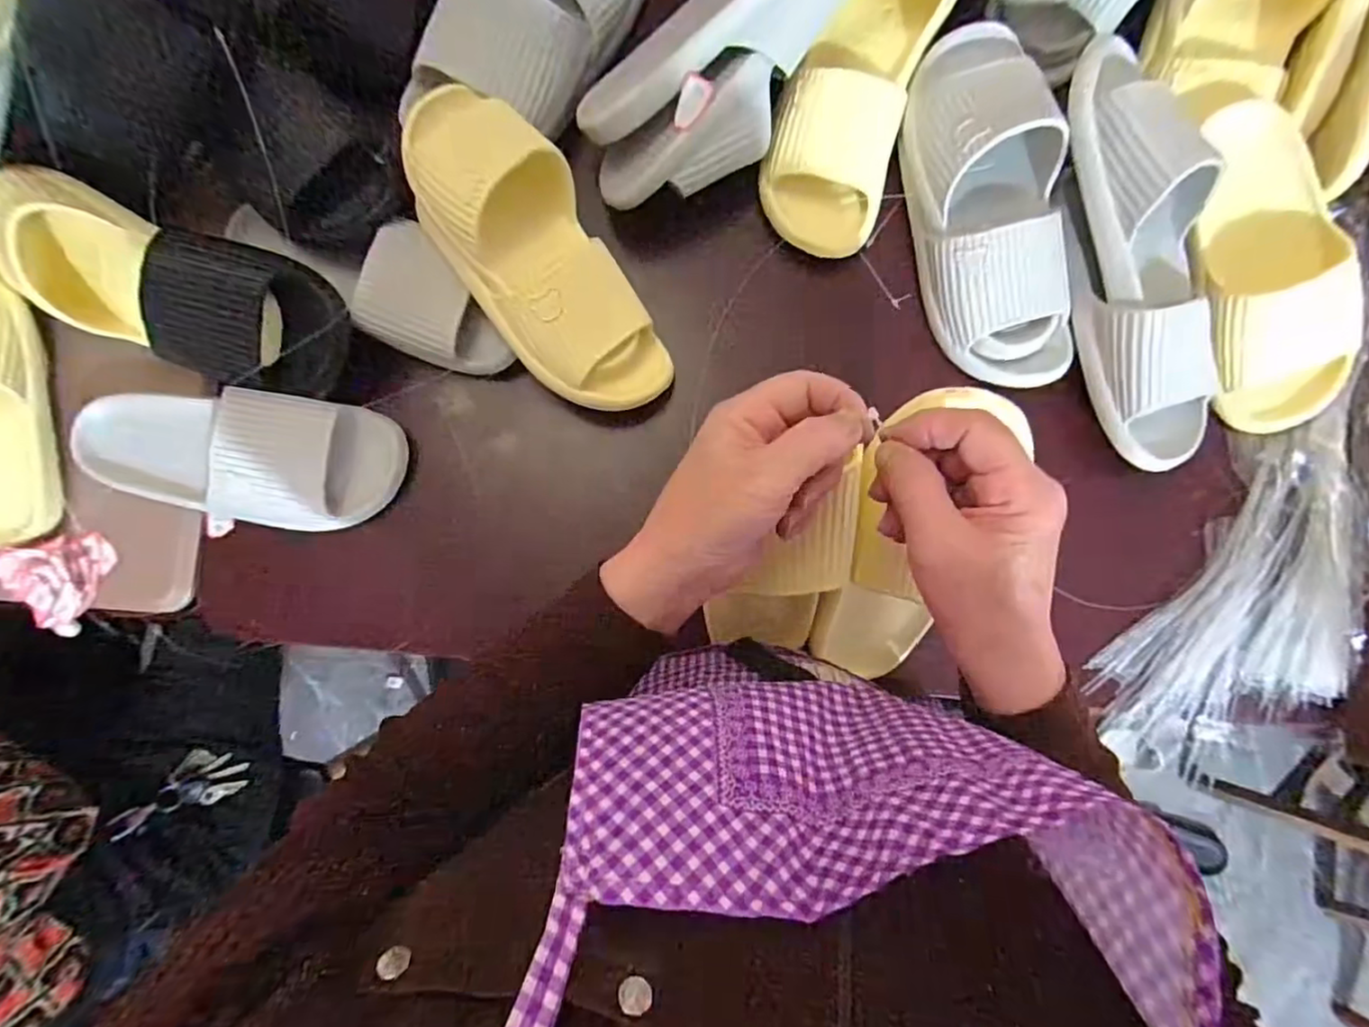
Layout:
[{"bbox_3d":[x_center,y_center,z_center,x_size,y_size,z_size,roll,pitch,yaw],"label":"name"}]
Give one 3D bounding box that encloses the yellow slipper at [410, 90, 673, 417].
[{"bbox_3d":[-0.116,-0.199,0.484,0.113,0.072,0.278,-36,104,-2],"label":"yellow slipper"}]

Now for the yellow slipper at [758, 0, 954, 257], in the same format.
[{"bbox_3d":[0.150,-0.370,0.512,0.112,0.068,0.292,19,87,1],"label":"yellow slipper"}]

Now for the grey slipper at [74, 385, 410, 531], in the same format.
[{"bbox_3d":[-0.364,-0.043,0.511,0.255,0.068,0.103,4,87,0],"label":"grey slipper"}]

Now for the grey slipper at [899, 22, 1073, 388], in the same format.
[{"bbox_3d":[0.248,-0.247,0.498,0.101,0.078,0.280,-12,87,-1],"label":"grey slipper"}]

